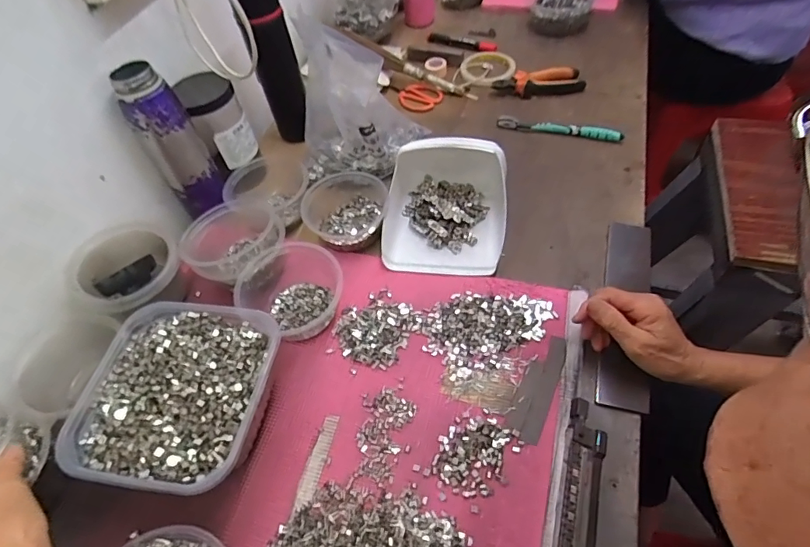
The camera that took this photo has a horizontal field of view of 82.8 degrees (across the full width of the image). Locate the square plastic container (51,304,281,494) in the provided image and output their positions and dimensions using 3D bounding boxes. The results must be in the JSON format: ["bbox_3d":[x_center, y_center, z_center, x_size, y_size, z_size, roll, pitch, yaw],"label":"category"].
[{"bbox_3d":[-0.224,0.122,0.454,0.178,0.070,0.174,3,54,10],"label":"square plastic container"}]

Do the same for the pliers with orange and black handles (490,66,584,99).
[{"bbox_3d":[0.230,-0.330,0.789,0.150,0.027,0.040,-5,53,4],"label":"pliers with orange and black handles"}]

